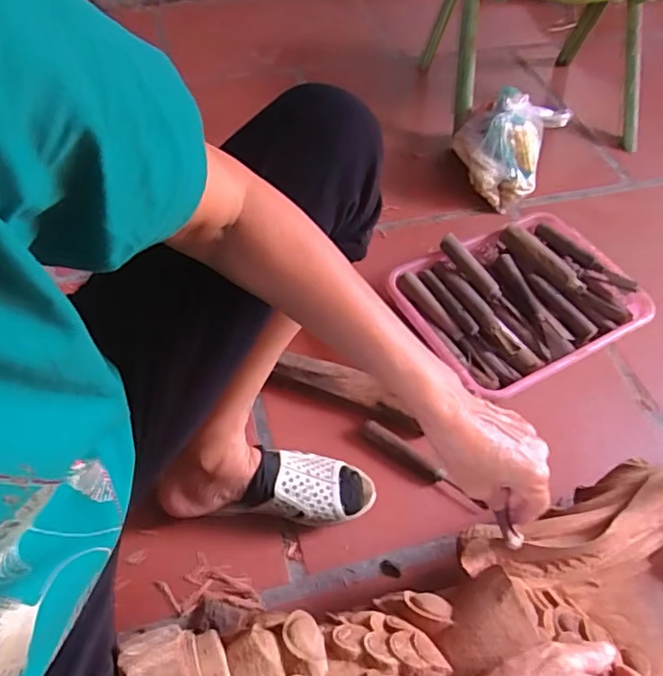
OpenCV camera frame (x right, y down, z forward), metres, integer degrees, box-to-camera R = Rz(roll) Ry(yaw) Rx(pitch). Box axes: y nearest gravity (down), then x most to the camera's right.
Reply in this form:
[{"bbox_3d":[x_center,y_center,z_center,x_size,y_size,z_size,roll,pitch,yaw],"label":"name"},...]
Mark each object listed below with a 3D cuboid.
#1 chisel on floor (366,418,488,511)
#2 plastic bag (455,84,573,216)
[{"bbox_3d":[0.109,0.157,0.691,0.164,0.021,0.024,34,59,19],"label":"chisel on floor"},{"bbox_3d":[0.301,-0.335,0.995,0.162,0.142,0.146,38,61,21],"label":"plastic bag"}]

